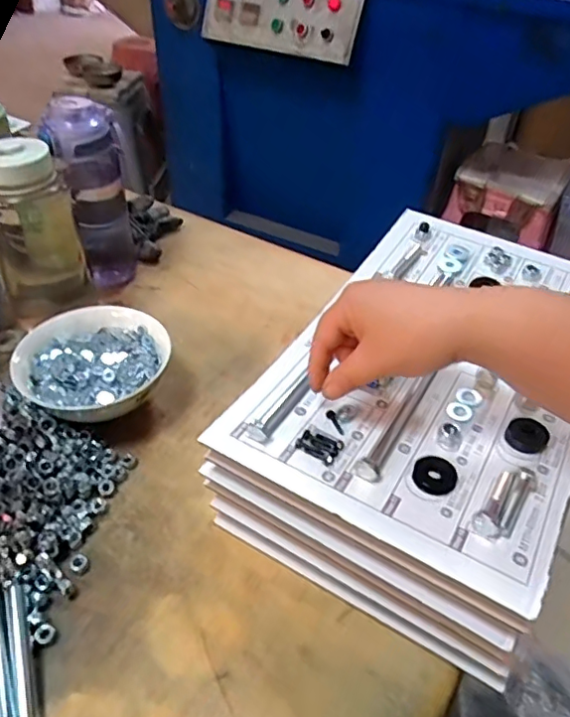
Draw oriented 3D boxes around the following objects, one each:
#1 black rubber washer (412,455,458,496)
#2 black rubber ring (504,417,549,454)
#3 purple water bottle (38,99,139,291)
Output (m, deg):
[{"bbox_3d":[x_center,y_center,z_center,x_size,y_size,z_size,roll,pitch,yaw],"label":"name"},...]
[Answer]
[{"bbox_3d":[0.104,0.080,0.389,0.029,0.005,0.034,25,50,21],"label":"black rubber washer"},{"bbox_3d":[0.179,0.057,0.415,0.028,0.007,0.029,1,46,-1],"label":"black rubber ring"},{"bbox_3d":[-0.218,-0.181,0.657,0.075,0.219,0.065,-7,46,-8],"label":"purple water bottle"}]

